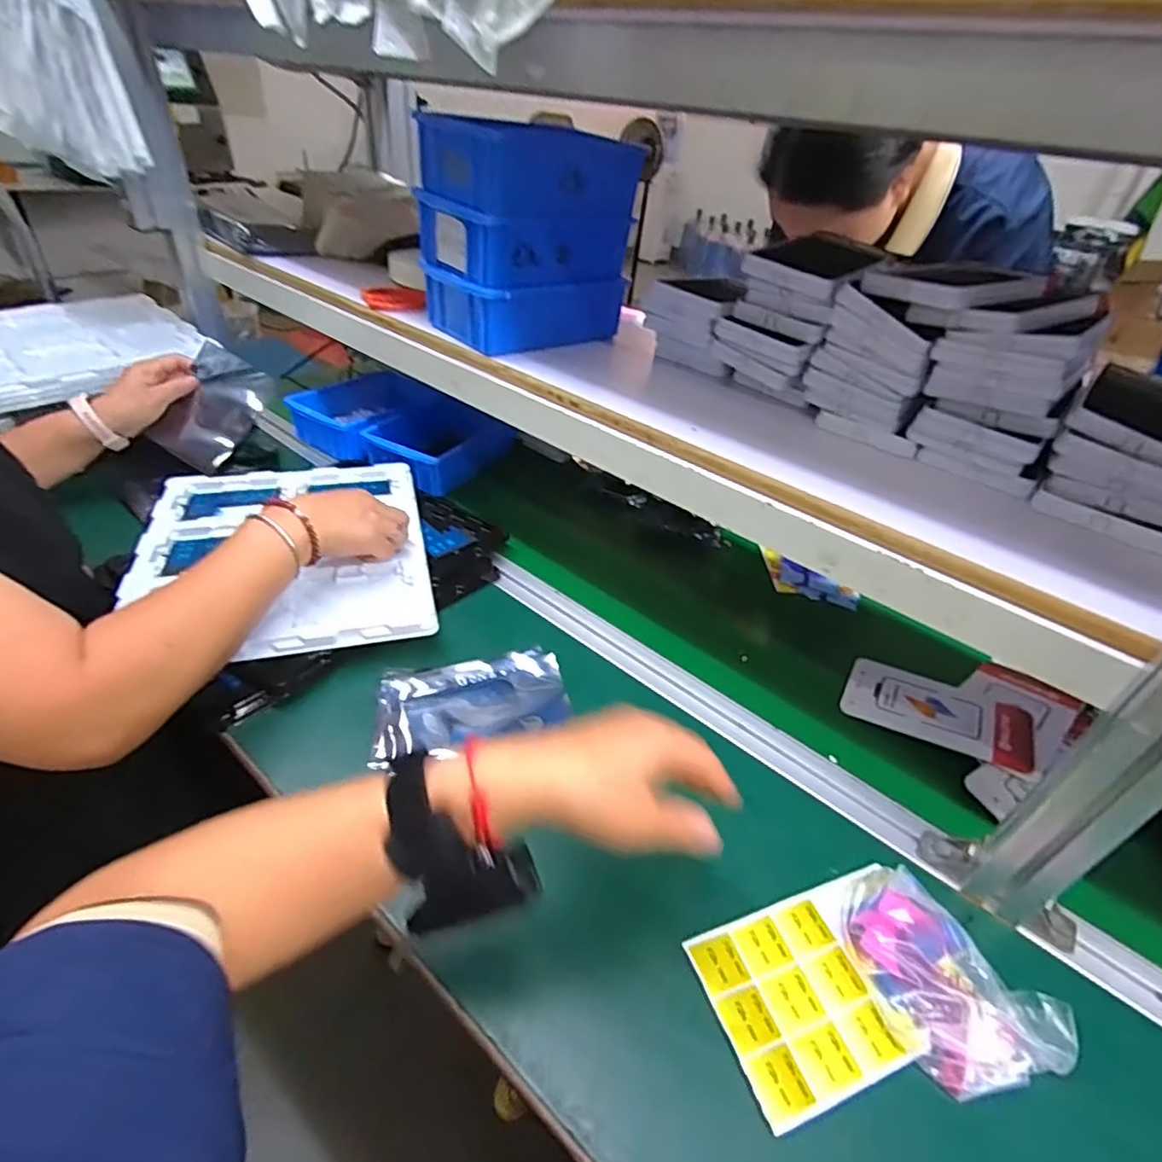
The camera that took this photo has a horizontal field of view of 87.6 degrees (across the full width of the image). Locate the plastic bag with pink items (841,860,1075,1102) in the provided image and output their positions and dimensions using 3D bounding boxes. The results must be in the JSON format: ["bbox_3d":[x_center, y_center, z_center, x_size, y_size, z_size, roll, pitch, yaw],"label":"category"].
[{"bbox_3d":[0.230,0.258,0.396,0.086,0.027,0.135,-14,43,-25],"label":"plastic bag with pink items"}]

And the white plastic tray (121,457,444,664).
[{"bbox_3d":[-0.313,-0.033,0.655,0.280,0.028,0.327,-7,40,-17],"label":"white plastic tray"}]

